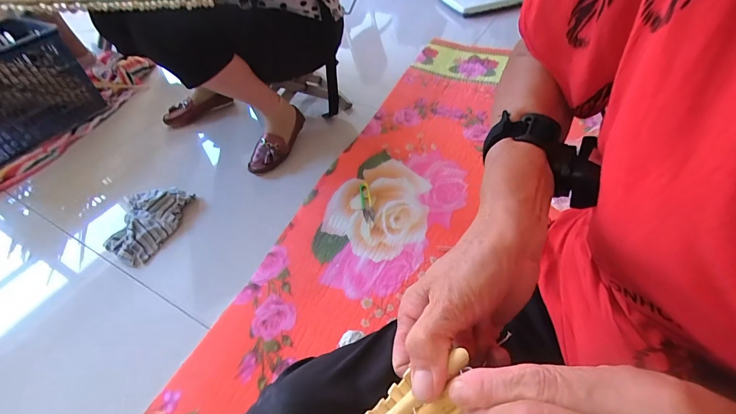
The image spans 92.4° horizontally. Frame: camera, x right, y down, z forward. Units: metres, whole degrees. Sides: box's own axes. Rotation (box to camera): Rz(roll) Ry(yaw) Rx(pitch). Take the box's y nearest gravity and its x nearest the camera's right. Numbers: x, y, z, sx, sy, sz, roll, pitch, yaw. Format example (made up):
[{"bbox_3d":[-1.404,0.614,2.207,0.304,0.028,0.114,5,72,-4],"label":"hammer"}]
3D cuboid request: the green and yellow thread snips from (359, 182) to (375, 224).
[{"bbox_3d":[-0.003,-0.013,0.847,0.027,0.016,0.119,-8,49,-3],"label":"green and yellow thread snips"}]

